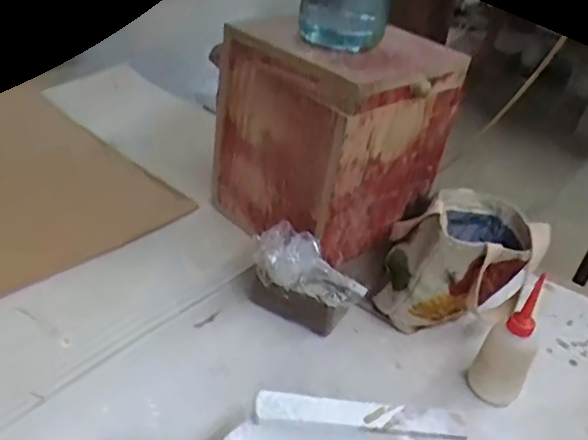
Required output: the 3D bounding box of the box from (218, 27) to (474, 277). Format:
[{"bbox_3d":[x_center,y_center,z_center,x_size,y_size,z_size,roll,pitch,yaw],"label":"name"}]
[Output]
[{"bbox_3d":[0.050,-0.128,0.884,0.241,0.287,0.258,-24,47,-35],"label":"box"}]

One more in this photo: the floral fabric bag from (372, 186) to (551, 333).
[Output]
[{"bbox_3d":[0.230,0.052,0.816,0.188,0.152,0.196,23,39,20],"label":"floral fabric bag"}]

